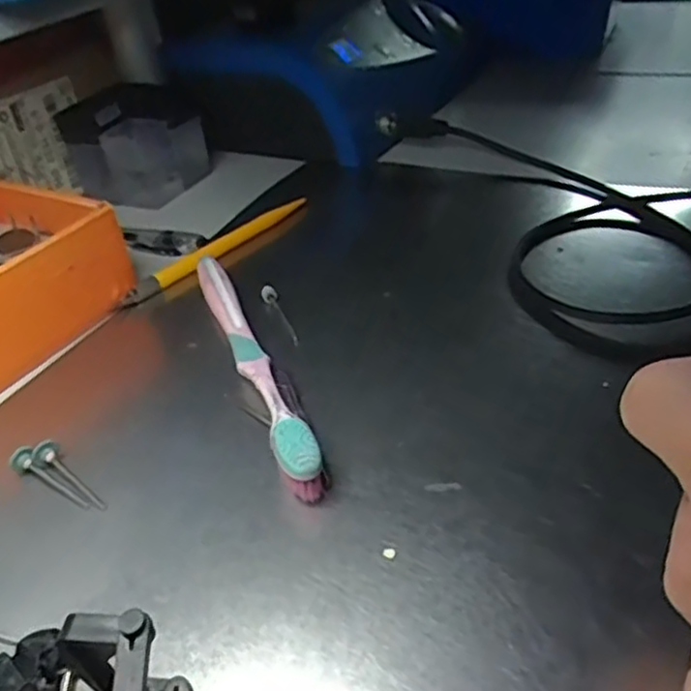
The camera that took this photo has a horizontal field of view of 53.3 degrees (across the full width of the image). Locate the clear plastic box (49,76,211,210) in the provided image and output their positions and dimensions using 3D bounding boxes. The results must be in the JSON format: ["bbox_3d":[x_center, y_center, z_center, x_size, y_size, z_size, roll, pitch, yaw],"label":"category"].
[{"bbox_3d":[-0.141,-0.140,0.476,0.069,0.062,0.075,13,41,26],"label":"clear plastic box"}]

